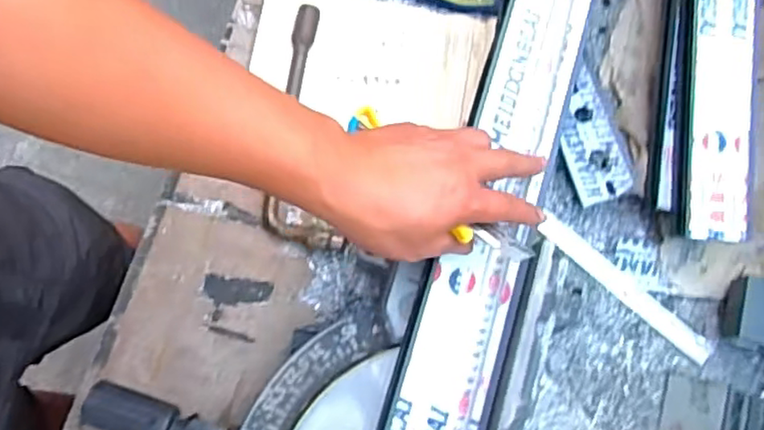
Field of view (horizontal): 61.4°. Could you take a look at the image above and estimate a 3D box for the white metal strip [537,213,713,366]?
[{"bbox_3d":[0.241,0.072,0.642,0.201,0.004,0.025,41,73,9],"label":"white metal strip"}]

